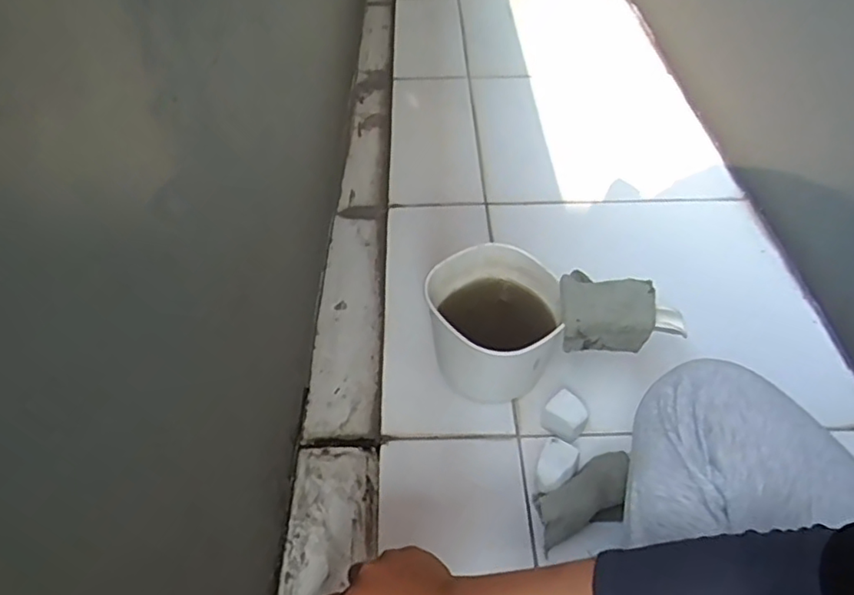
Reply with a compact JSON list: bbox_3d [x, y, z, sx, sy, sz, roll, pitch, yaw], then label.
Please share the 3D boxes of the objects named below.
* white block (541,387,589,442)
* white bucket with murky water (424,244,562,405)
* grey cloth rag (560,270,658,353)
[{"bbox_3d":[0.149,0.126,0.654,0.045,0.040,0.036,20,50,18],"label":"white block"},{"bbox_3d":[0.077,0.034,0.683,0.134,0.128,0.143,7,47,7],"label":"white bucket with murky water"},{"bbox_3d":[0.188,0.015,0.641,0.095,0.046,0.082,4,47,4],"label":"grey cloth rag"}]

